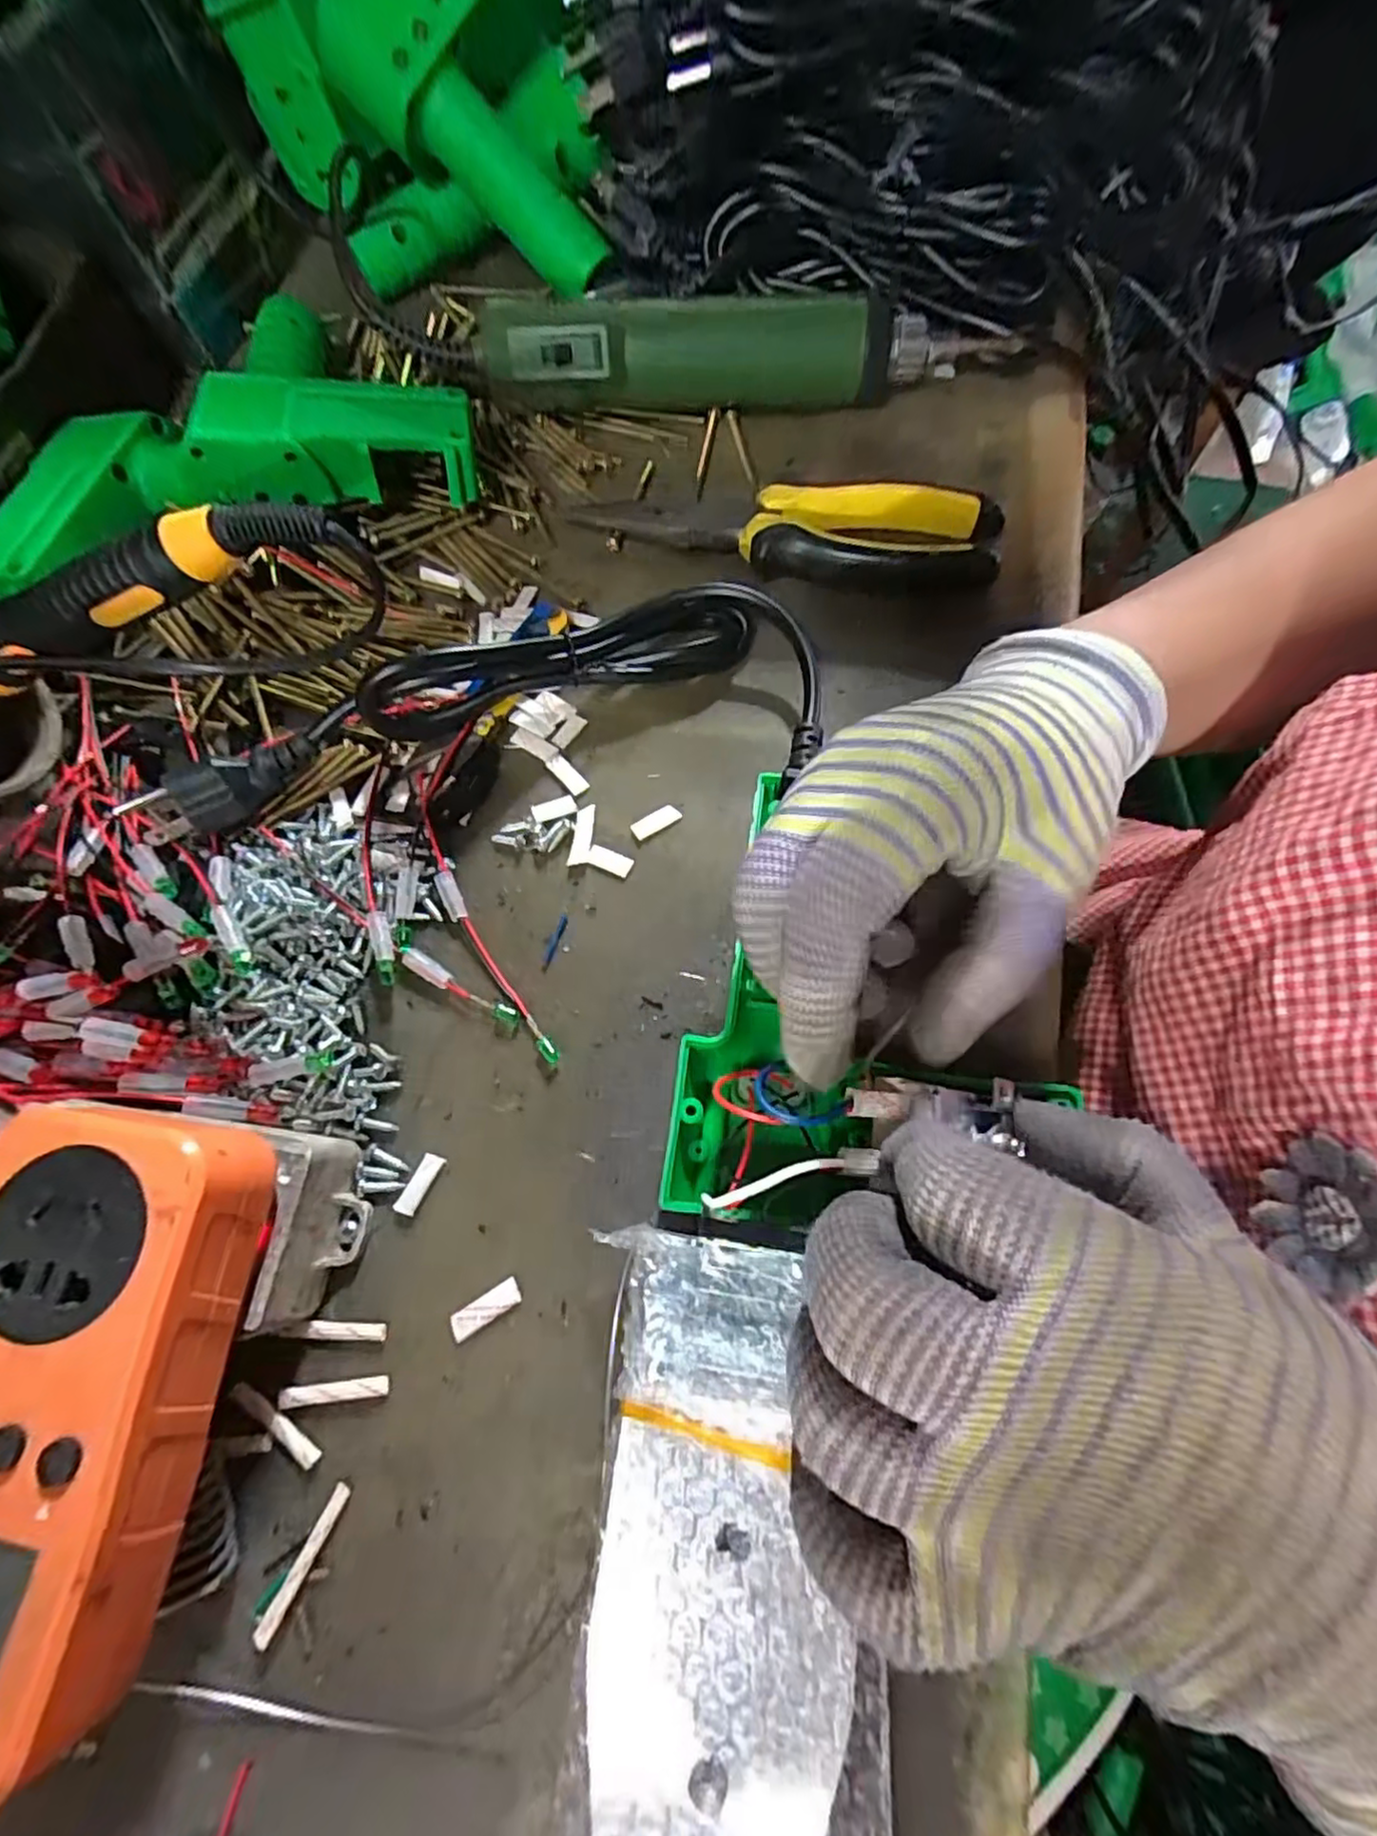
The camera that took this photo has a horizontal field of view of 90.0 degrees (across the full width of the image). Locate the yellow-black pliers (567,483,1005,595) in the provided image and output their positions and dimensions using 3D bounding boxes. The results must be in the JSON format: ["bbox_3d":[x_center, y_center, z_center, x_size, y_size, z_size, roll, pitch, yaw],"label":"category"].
[{"bbox_3d":[0.040,-0.168,0.299,0.180,0.022,0.041,9,70,4],"label":"yellow-black pliers"}]

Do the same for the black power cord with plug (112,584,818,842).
[{"bbox_3d":[-0.079,-0.082,0.265,0.257,0.038,0.088,-3,70,0],"label":"black power cord with plug"}]

